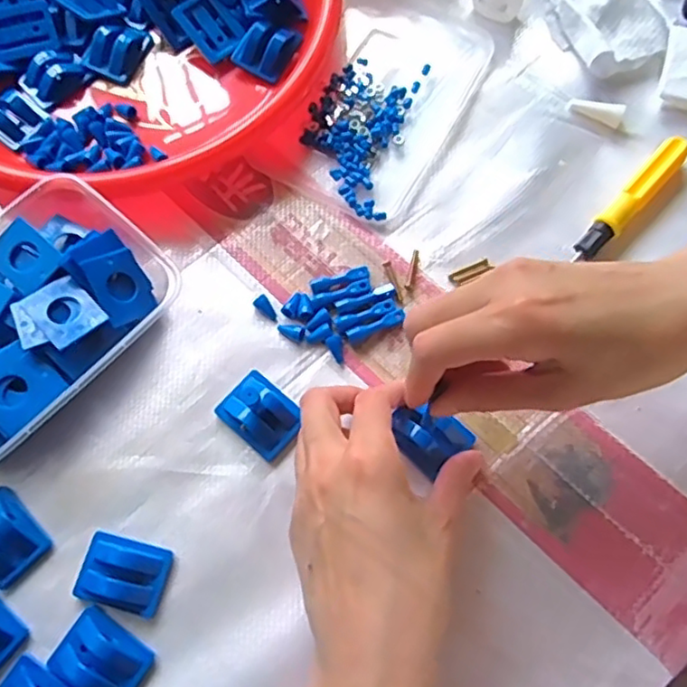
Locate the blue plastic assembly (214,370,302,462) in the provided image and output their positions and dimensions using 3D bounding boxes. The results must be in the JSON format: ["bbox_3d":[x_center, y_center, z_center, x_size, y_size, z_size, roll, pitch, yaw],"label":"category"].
[{"bbox_3d":[-0.046,0.038,0.360,0.044,0.015,0.035,39,76,14],"label":"blue plastic assembly"}]

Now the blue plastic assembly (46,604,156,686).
[{"bbox_3d":[-0.122,0.157,0.318,0.045,0.012,0.034,33,74,12],"label":"blue plastic assembly"}]

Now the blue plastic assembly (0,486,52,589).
[{"bbox_3d":[-0.183,0.102,0.340,0.034,0.019,0.045,-43,75,-13],"label":"blue plastic assembly"}]

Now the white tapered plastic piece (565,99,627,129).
[{"bbox_3d":[0.165,-0.153,0.420,0.037,0.010,0.013,23,72,9],"label":"white tapered plastic piece"}]

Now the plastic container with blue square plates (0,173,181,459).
[{"bbox_3d":[-0.183,-0.009,0.365,0.123,0.036,0.167,40,76,14],"label":"plastic container with blue square plates"}]

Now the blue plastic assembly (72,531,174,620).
[{"bbox_3d":[-0.115,0.119,0.333,0.044,0.016,0.034,14,71,6],"label":"blue plastic assembly"}]

